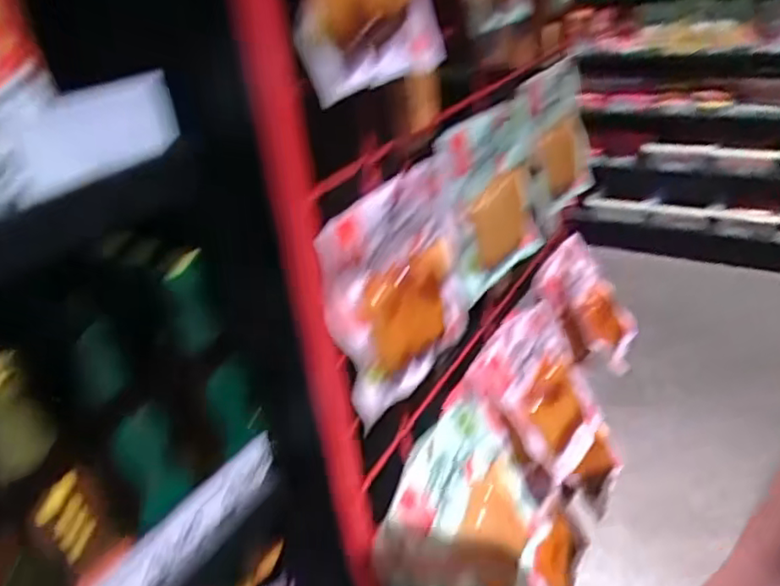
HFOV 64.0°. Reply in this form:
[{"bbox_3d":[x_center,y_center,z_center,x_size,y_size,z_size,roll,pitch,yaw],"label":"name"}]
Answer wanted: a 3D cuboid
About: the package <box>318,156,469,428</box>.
[{"bbox_3d":[0.011,-0.005,0.411,0.024,0.137,0.134,16,37,35],"label":"package"}]

